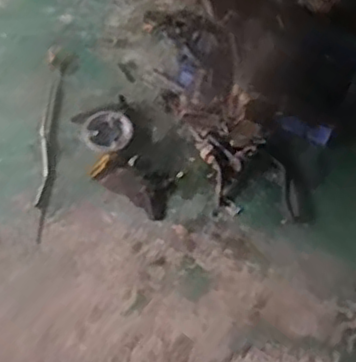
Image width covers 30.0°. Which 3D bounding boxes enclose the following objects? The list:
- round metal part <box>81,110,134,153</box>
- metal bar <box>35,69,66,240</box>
[{"bbox_3d":[-0.174,-0.122,1.638,0.123,0.020,0.111,8,59,-1],"label":"round metal part"},{"bbox_3d":[-0.321,-0.081,1.633,0.042,0.013,0.489,2,59,-4],"label":"metal bar"}]

